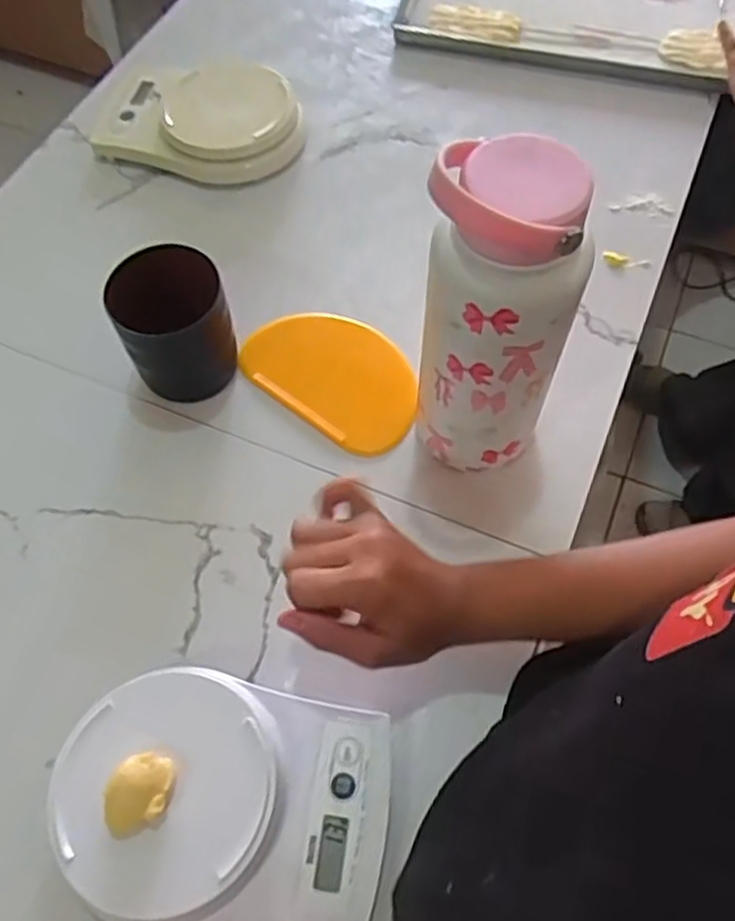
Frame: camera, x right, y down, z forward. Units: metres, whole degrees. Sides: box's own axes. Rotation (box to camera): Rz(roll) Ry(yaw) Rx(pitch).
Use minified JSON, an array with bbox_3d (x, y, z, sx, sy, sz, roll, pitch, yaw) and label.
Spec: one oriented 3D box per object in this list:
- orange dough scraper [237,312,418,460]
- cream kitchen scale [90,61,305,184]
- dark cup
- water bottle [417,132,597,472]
[{"bbox_3d":[-0.023,-0.073,0.596,0.148,0.006,0.101,34,67,18],"label":"orange dough scraper"},{"bbox_3d":[-0.161,-0.331,0.702,0.205,0.054,0.125,14,63,8],"label":"cream kitchen scale"},{"bbox_3d":[-0.141,-0.098,0.555,0.078,0.096,0.076,0,62,1],"label":"dark cup"},{"bbox_3d":[0.080,-0.079,0.464,0.082,0.238,0.071,24,65,13],"label":"water bottle"}]

